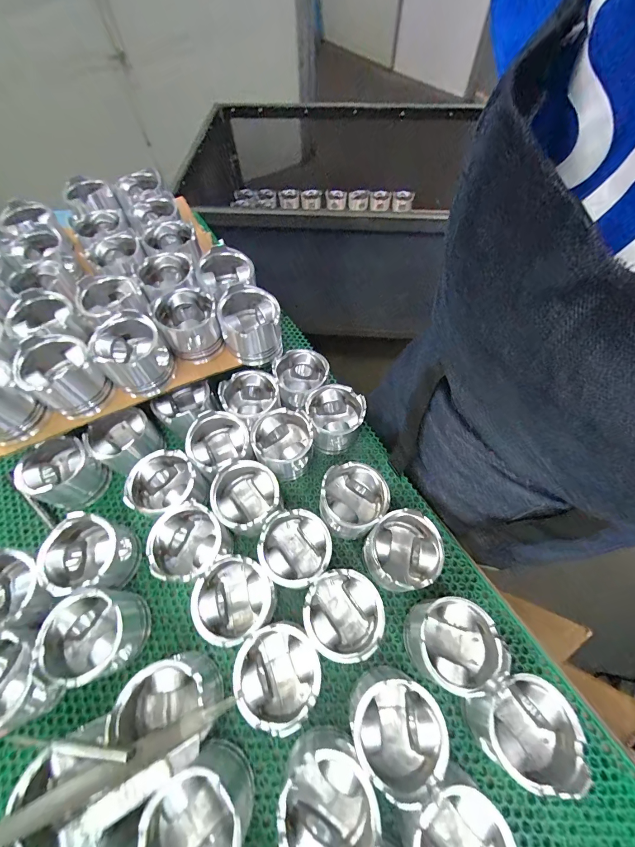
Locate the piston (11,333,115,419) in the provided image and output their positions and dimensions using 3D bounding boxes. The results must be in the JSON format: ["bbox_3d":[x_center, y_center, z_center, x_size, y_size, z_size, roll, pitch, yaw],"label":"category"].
[{"bbox_3d":[-0.355,-0.069,0.460,0.091,0.081,0.083,35,66,20],"label":"piston"}]

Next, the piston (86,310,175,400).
[{"bbox_3d":[-0.268,-0.098,0.481,0.090,0.082,0.085,-41,66,-20],"label":"piston"}]

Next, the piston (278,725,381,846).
[{"bbox_3d":[0.010,0.374,0.327,0.087,0.071,0.091,0,61,-1],"label":"piston"}]

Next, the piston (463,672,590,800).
[{"bbox_3d":[0.214,0.325,0.358,0.098,0.085,0.090,-1,59,1],"label":"piston"}]

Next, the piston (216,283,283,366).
[{"bbox_3d":[-0.107,-0.155,0.523,0.089,0.086,0.092,0,61,-1],"label":"piston"}]

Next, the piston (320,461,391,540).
[{"bbox_3d":[0.050,0.113,0.477,0.090,0.083,0.093,-1,59,1],"label":"piston"}]

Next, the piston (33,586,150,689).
[{"bbox_3d":[-0.266,0.253,0.397,0.081,0.078,0.087,-12,60,-6],"label":"piston"}]

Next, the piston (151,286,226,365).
[{"bbox_3d":[-0.198,-0.154,0.514,0.084,0.071,0.085,-1,59,1],"label":"piston"}]

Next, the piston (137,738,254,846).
[{"bbox_3d":[-0.115,0.389,0.322,0.088,0.079,0.089,-1,59,1],"label":"piston"}]

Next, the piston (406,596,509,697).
[{"bbox_3d":[0.162,0.259,0.397,0.096,0.077,0.094,-14,60,-7],"label":"piston"}]

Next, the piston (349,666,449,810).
[{"bbox_3d":[0.082,0.331,0.361,0.089,0.087,0.091,-1,59,1],"label":"piston"}]

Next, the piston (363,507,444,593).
[{"bbox_3d":[0.114,0.172,0.444,0.092,0.085,0.093,-1,59,1],"label":"piston"}]

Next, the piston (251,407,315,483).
[{"bbox_3d":[-0.054,0.035,0.520,0.093,0.081,0.096,-1,59,1],"label":"piston"}]

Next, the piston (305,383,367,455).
[{"bbox_3d":[0.028,-0.006,0.546,0.090,0.081,0.087,-1,59,1],"label":"piston"}]

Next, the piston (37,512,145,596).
[{"bbox_3d":[-0.297,0.176,0.433,0.088,0.083,0.086,-1,59,1],"label":"piston"}]

